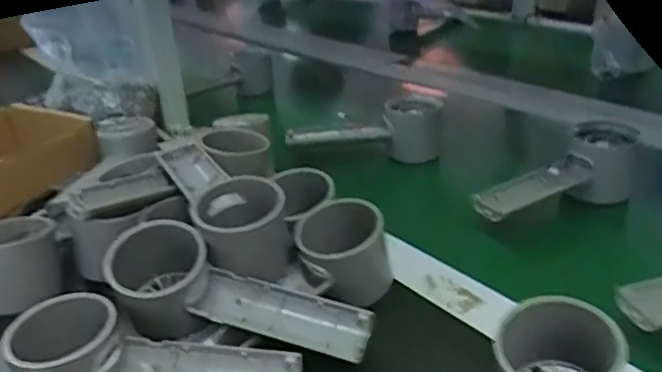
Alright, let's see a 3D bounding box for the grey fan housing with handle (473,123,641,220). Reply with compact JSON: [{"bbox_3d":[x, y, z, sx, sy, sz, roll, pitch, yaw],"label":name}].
[{"bbox_3d":[0.183,-0.005,0.481,0.149,0.049,0.067,-19,29,-25],"label":"grey fan housing with handle"}]

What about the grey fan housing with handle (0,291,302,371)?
[{"bbox_3d":[-0.095,0.097,0.324,0.154,0.057,0.060,-5,28,6],"label":"grey fan housing with handle"}]

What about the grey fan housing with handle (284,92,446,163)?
[{"bbox_3d":[0.033,-0.059,0.589,0.150,0.052,0.067,-2,27,9],"label":"grey fan housing with handle"}]

